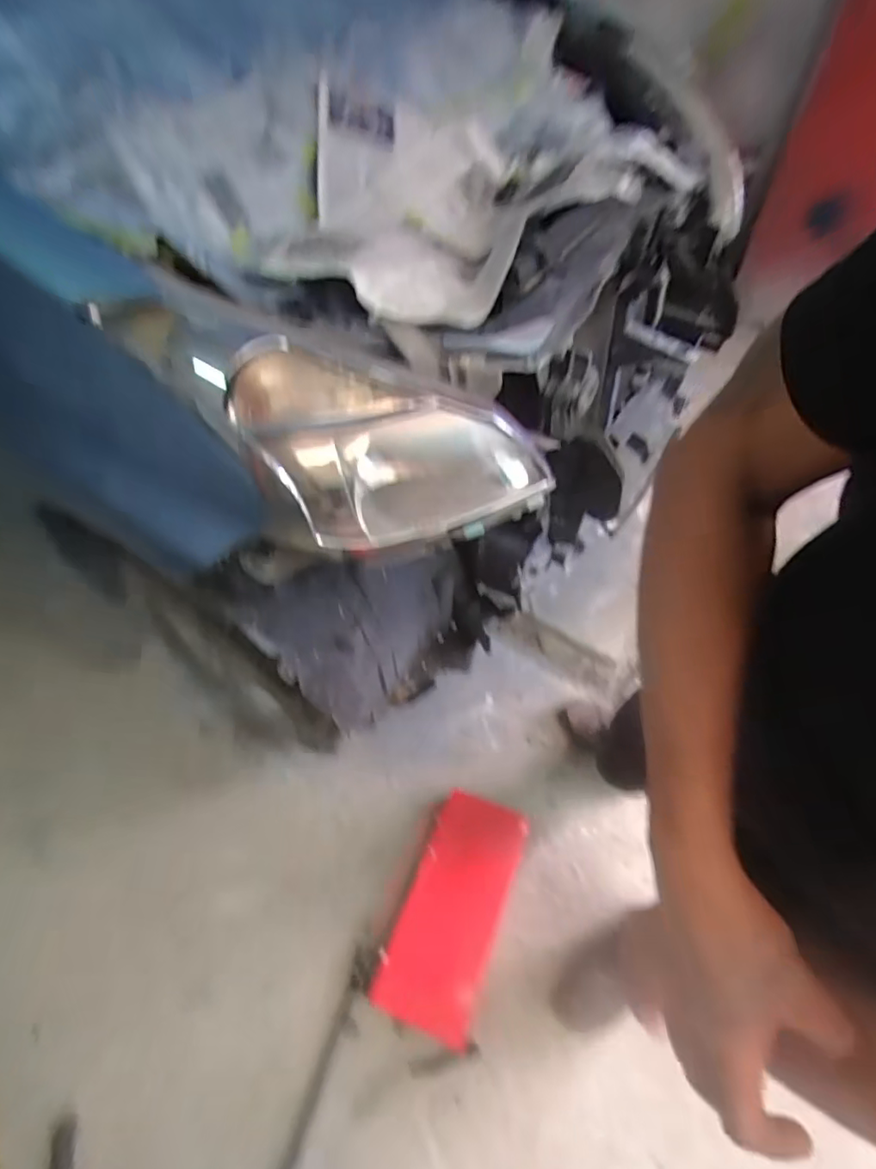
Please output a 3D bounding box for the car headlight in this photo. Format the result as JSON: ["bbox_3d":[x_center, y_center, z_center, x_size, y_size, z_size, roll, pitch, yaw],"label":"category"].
[{"bbox_3d":[-0.040,-0.134,0.682,0.402,0.178,0.142,14,49,-30],"label":"car headlight"}]

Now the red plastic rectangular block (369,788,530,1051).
[{"bbox_3d":[0.035,0.642,1.162,0.187,0.055,0.420,18,58,14],"label":"red plastic rectangular block"}]

